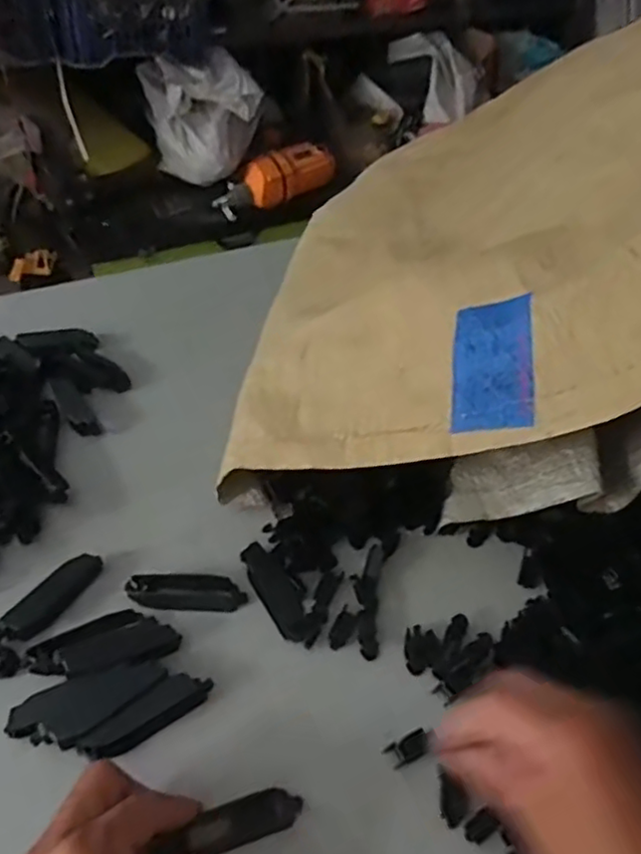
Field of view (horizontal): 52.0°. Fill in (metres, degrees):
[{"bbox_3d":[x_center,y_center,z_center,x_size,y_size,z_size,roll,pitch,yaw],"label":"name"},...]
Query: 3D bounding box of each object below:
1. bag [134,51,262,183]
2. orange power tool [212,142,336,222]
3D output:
[{"bbox_3d":[-0.286,-0.757,1.612,0.187,0.256,0.215,25,49,22],"label":"bag"},{"bbox_3d":[-0.117,-0.649,1.732,0.322,0.115,0.096,-30,53,-29],"label":"orange power tool"}]

